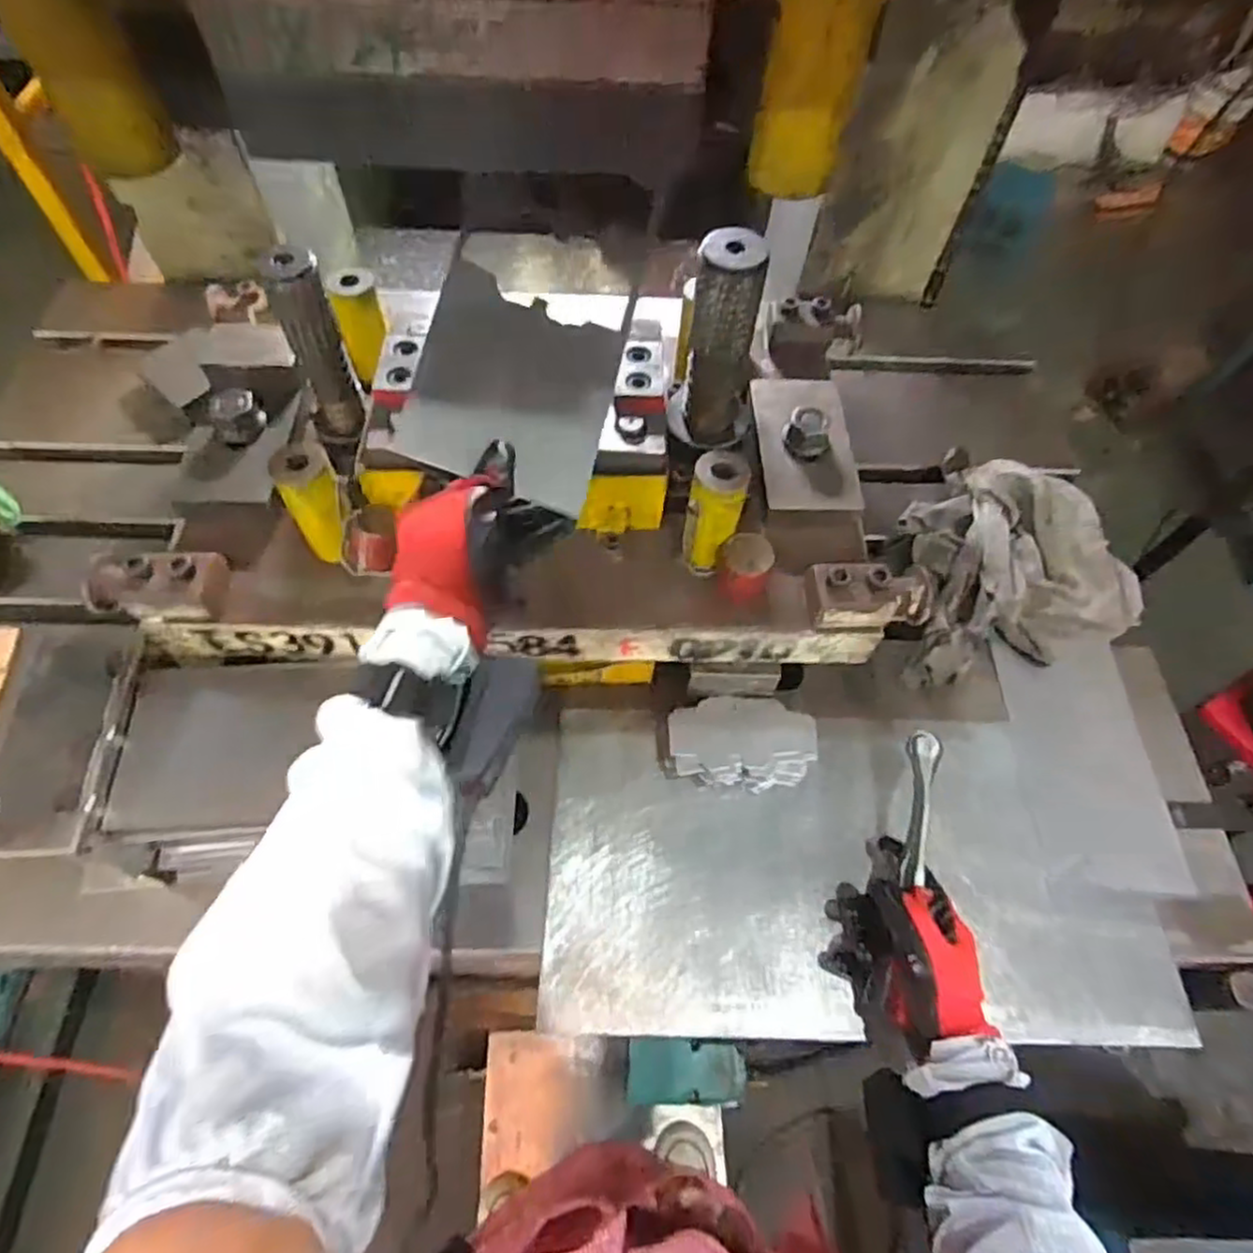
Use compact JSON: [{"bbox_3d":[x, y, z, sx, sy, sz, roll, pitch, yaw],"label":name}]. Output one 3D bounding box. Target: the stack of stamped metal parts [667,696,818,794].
[{"bbox_3d":[0.100,0.103,0.626,0.126,0.048,0.074,0,59,-2],"label":"stack of stamped metal parts"}]

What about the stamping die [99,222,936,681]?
[{"bbox_3d":[-0.083,-0.169,0.575,0.611,0.248,0.331,0,59,-2],"label":"stamping die"}]

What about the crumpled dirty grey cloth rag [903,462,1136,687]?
[{"bbox_3d":[0.368,-0.061,0.714,0.231,0.078,0.195,-11,60,-8],"label":"crumpled dirty grey cloth rag"}]

